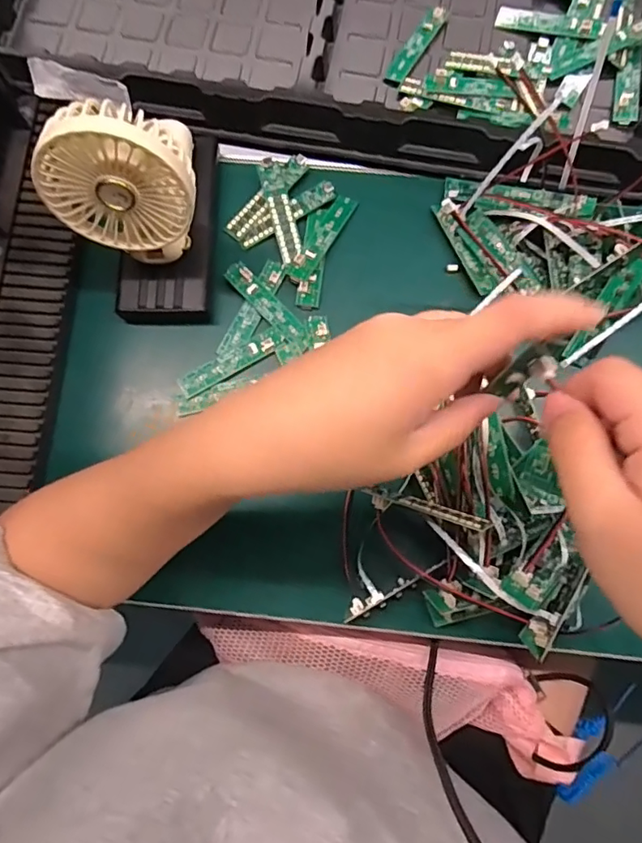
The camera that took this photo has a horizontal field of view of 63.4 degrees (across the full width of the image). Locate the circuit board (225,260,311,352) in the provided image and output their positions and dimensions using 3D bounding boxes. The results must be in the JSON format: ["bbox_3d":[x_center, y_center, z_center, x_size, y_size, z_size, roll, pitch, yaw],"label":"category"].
[{"bbox_3d":[-0.039,-0.087,0.394,0.081,0.004,0.018,45,82,-3],"label":"circuit board"}]

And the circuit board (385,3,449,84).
[{"bbox_3d":[0.079,-0.313,0.432,0.016,0.011,0.079,33,81,8],"label":"circuit board"}]

